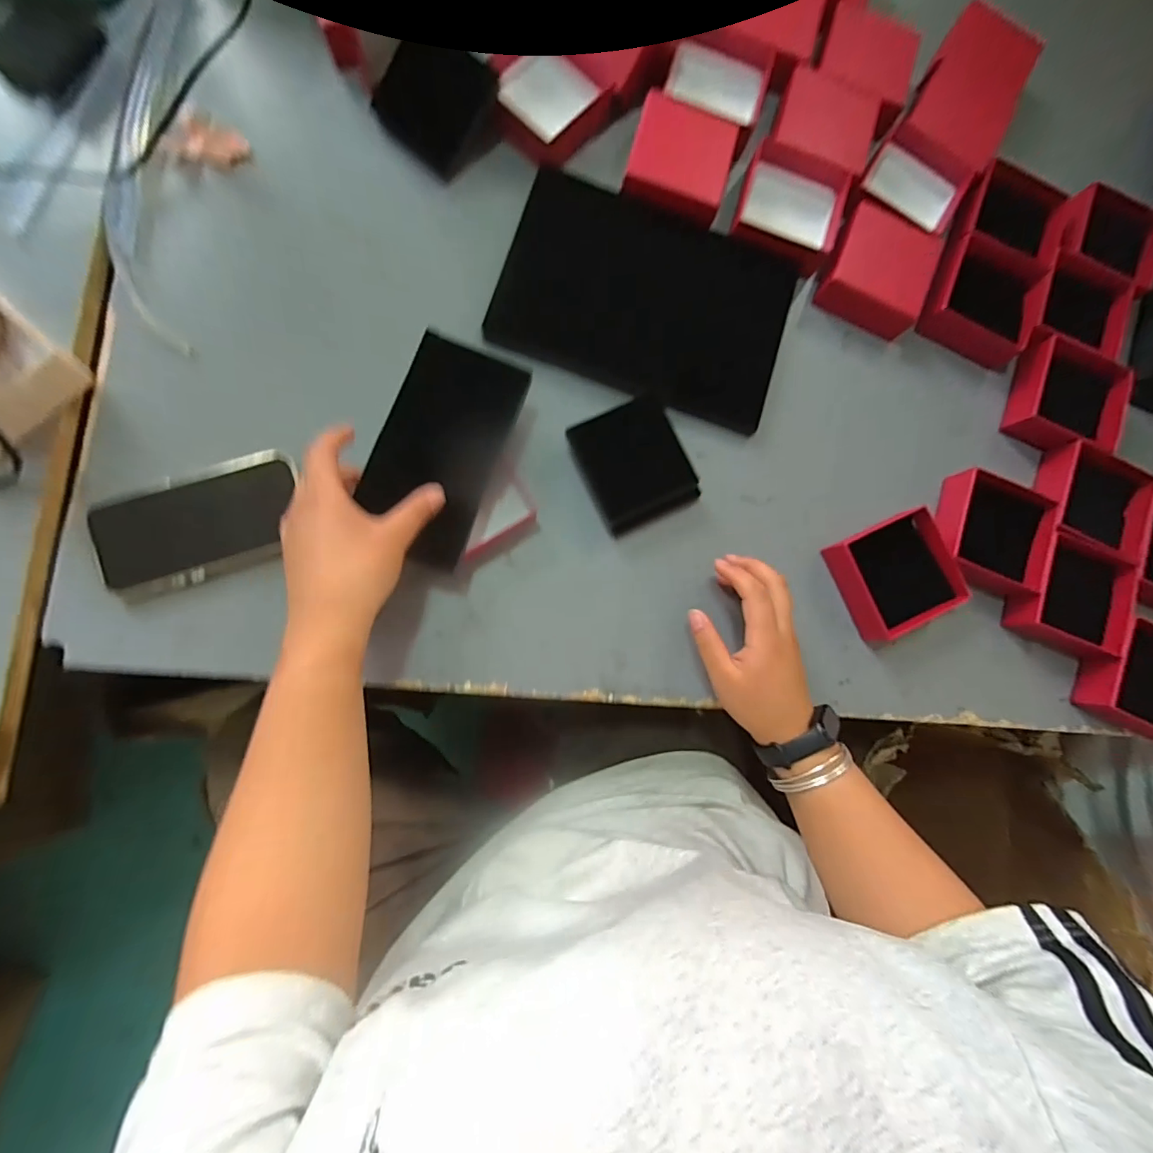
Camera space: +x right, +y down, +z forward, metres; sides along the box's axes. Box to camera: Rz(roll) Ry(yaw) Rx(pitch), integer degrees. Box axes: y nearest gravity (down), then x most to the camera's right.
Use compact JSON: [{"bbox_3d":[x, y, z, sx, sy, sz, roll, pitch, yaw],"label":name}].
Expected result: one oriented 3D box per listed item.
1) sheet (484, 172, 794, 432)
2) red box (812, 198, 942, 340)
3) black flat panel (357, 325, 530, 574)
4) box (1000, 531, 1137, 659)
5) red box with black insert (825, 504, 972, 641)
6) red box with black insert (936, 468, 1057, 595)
[{"bbox_3d":[0.063,-0.241,0.436,0.246,0.021,0.177,17,82,-5],"label":"sheet"},{"bbox_3d":[0.272,-0.277,0.452,0.083,0.043,0.087,17,82,-5],"label":"red box"},{"bbox_3d":[-0.102,-0.093,0.377,0.084,0.020,0.161,22,91,-20],"label":"black flat panel"},{"bbox_3d":[0.435,0.018,0.445,0.095,0.031,0.101,20,81,-4],"label":"box"},{"bbox_3d":[0.272,-0.003,0.429,0.091,0.039,0.087,-23,87,-9],"label":"red box with black insert"},{"bbox_3d":[0.369,-0.040,0.446,0.088,0.034,0.090,21,81,-4],"label":"red box with black insert"}]

